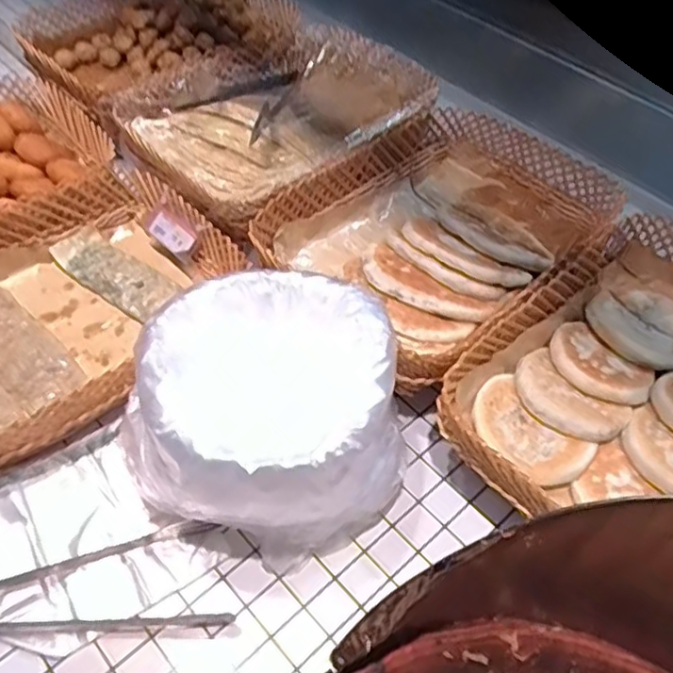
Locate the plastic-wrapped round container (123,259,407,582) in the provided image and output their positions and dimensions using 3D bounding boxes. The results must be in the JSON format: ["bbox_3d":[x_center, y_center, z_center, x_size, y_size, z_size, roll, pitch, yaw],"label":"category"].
[{"bbox_3d":[-0.058,0.081,0.627,0.221,0.194,0.218,1,50,-2],"label":"plastic-wrapped round container"}]

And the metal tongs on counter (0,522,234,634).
[{"bbox_3d":[-0.236,0.222,0.606,0.273,0.022,0.090,-1,51,-4],"label":"metal tongs on counter"}]

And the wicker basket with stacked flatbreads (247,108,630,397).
[{"bbox_3d":[0.129,-0.123,0.804,0.408,0.083,0.286,-36,61,-28],"label":"wicker basket with stacked flatbreads"}]

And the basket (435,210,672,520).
[{"bbox_3d":[0.327,0.046,0.673,0.412,0.070,0.307,-35,60,-27],"label":"basket"}]

